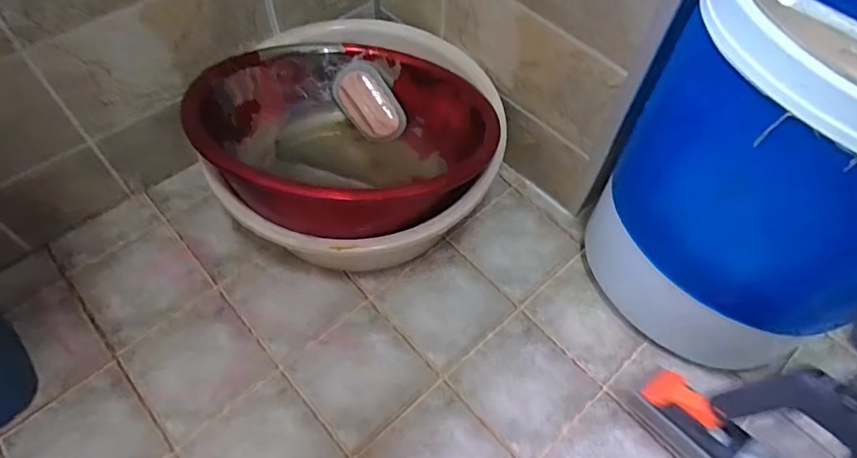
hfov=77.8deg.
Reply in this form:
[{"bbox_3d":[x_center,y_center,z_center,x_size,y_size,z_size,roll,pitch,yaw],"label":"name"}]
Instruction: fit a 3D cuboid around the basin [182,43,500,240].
[{"bbox_3d":[-0.126,-0.133,0.738,0.378,0.163,0.363,-8,51,-25],"label":"basin"}]

